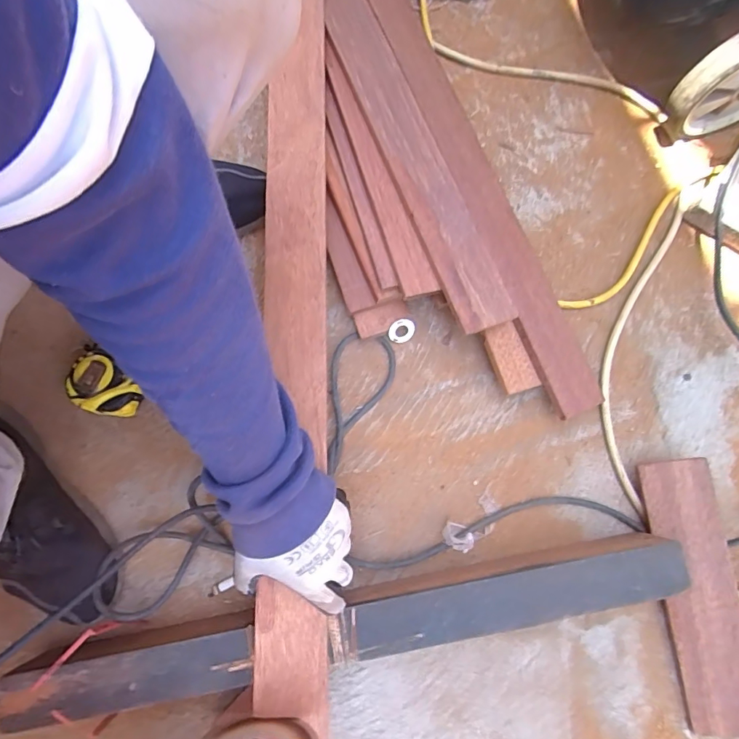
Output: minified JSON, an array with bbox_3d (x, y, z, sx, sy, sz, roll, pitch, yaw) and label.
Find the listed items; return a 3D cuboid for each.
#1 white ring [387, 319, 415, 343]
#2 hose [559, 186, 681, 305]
[{"bbox_3d":[0.039,-0.046,0.532,0.032,0.032,0.005,12,32,-21],"label":"white ring"},{"bbox_3d":[0.317,-0.139,0.548,0.215,0.010,0.039,-43,80,-9],"label":"hose"}]

